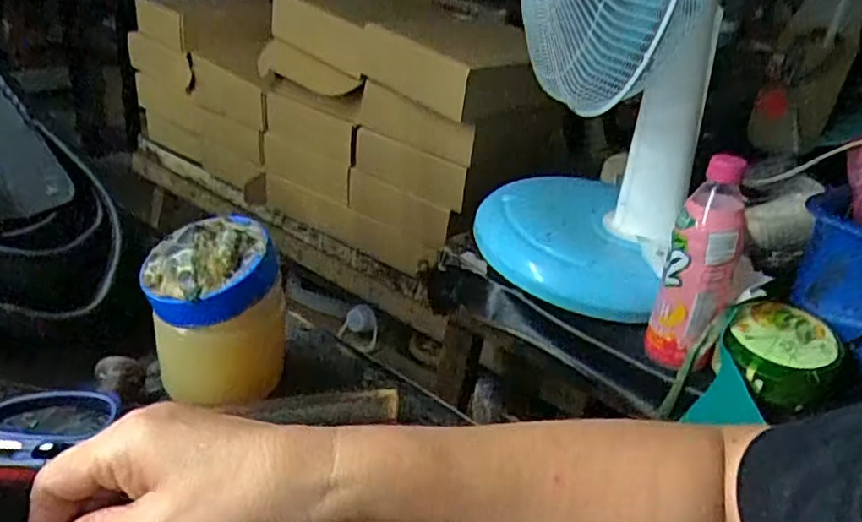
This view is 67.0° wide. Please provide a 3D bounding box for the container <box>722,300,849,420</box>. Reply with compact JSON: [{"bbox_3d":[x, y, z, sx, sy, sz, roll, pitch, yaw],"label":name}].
[{"bbox_3d":[0.327,0.089,0.617,0.095,0.063,0.090,5,31,-3],"label":"container"}]

